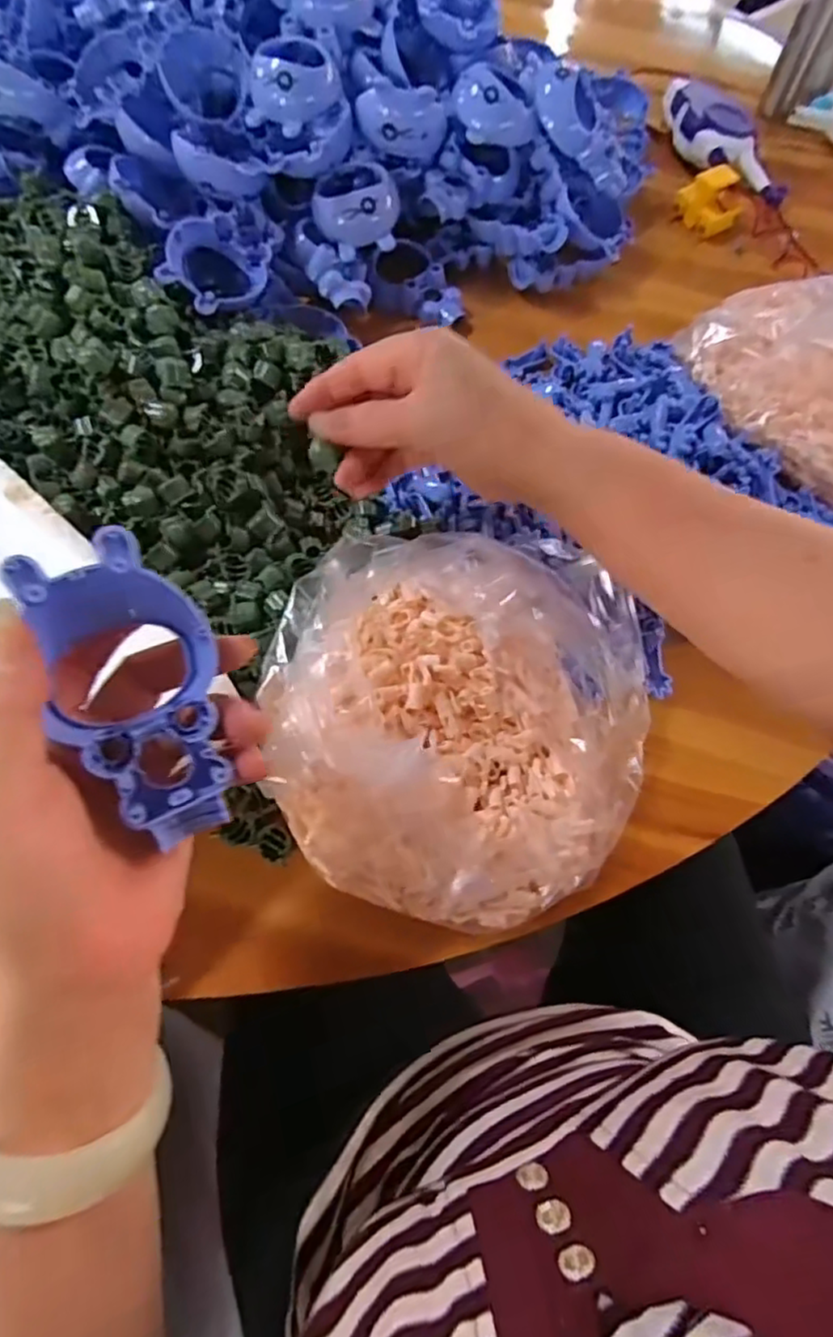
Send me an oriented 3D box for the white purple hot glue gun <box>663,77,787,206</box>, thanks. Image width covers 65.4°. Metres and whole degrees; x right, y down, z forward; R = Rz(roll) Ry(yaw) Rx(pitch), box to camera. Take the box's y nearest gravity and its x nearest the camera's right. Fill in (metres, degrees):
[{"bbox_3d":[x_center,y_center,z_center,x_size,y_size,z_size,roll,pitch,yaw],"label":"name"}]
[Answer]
[{"bbox_3d":[0.259,-0.461,0.559,0.059,0.031,0.161,-17,68,-9],"label":"white purple hot glue gun"}]

